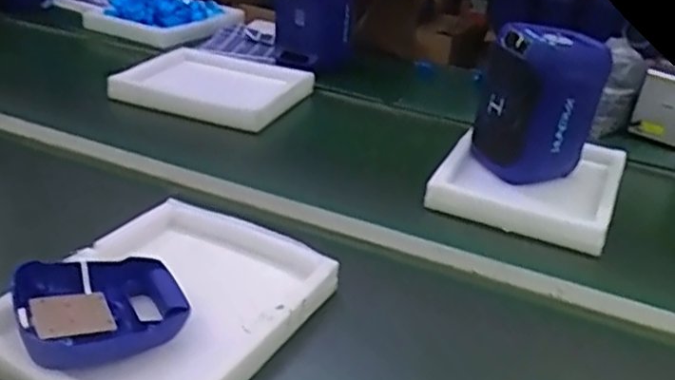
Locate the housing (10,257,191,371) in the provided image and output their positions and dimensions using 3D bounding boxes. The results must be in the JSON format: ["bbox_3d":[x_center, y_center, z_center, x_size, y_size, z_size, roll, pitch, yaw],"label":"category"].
[{"bbox_3d":[-0.269,0.133,0.788,0.183,0.044,0.134,-5,29,-18],"label":"housing"}]

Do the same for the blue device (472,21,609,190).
[{"bbox_3d":[0.347,-0.148,1.197,0.192,0.228,0.159,13,29,15],"label":"blue device"}]

